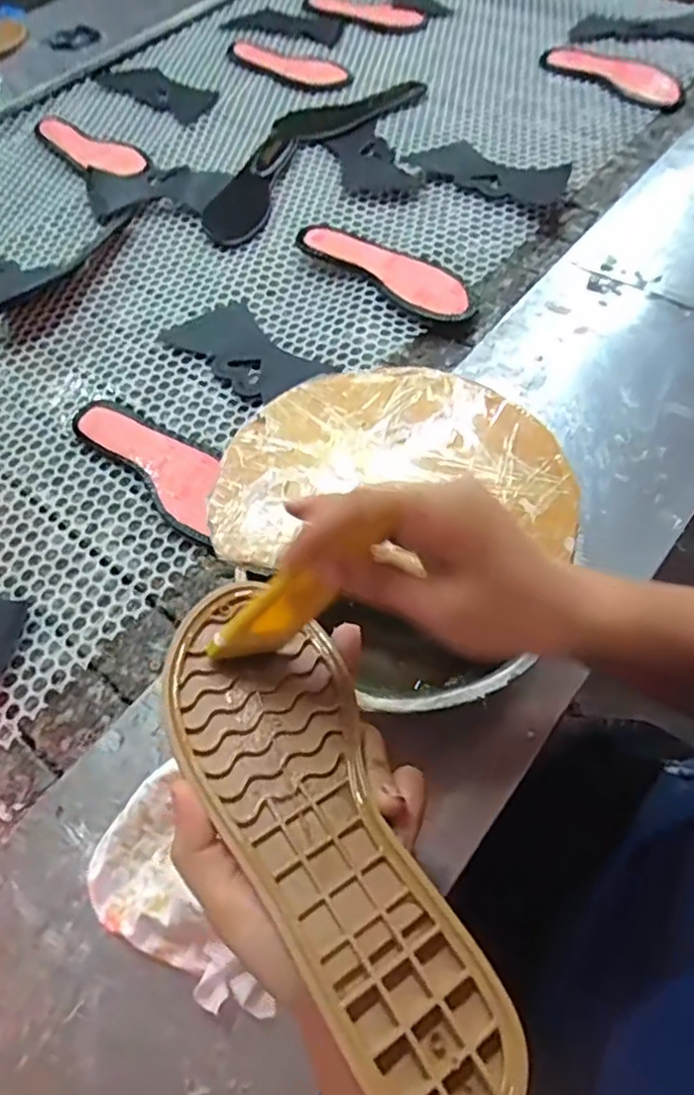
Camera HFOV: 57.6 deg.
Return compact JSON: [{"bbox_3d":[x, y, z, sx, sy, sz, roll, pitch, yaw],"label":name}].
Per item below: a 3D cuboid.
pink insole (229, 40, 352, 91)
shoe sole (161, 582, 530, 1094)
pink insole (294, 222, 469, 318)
[{"bbox_3d":[-0.089,-0.738,0.961,0.218,0.015,0.071,30,66,20],"label":"pink insole"},{"bbox_3d":[-0.015,0.105,0.268,0.078,0.021,0.236,-29,52,-13],"label":"shoe sole"},{"bbox_3d":[0.043,-0.309,0.689,0.233,0.018,0.081,36,66,22],"label":"pink insole"}]

